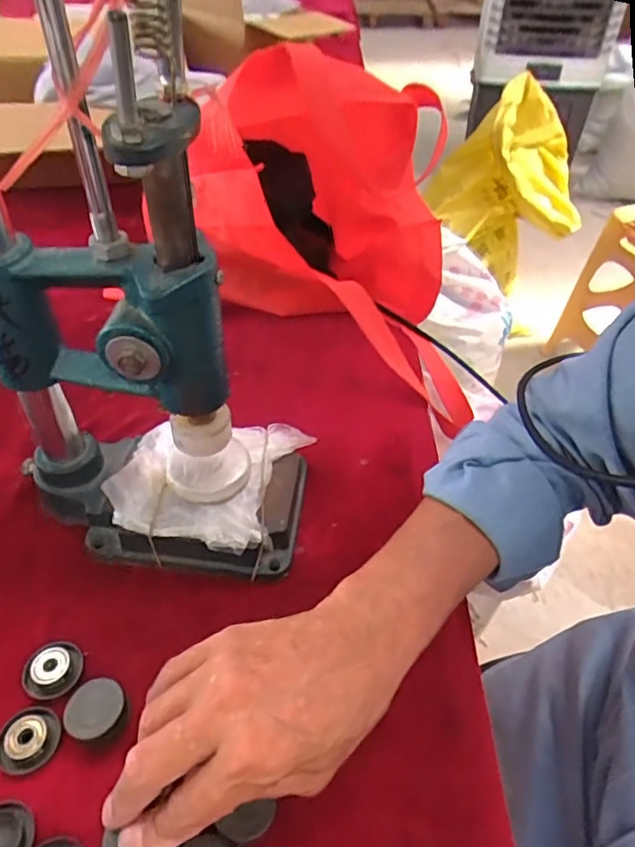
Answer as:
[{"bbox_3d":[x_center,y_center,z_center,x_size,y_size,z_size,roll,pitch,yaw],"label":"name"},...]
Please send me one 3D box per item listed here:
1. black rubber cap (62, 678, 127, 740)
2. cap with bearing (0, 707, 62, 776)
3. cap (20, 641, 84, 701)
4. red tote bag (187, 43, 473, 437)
[{"bbox_3d":[-0.124,0.162,0.322,0.031,0.017,0.032,1,44,-1],"label":"black rubber cap"},{"bbox_3d":[-0.161,0.173,0.316,0.032,0.007,0.033,1,44,-1],"label":"cap with bearing"},{"bbox_3d":[-0.159,0.147,0.343,0.033,0.008,0.034,1,44,-1],"label":"cap"},{"bbox_3d":[0.040,-0.201,0.544,0.264,0.243,0.189,15,45,12],"label":"red tote bag"}]

